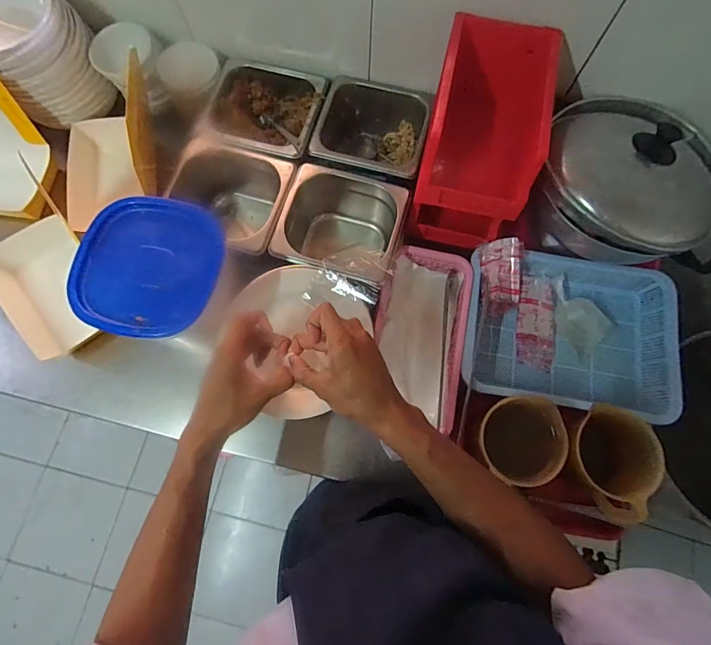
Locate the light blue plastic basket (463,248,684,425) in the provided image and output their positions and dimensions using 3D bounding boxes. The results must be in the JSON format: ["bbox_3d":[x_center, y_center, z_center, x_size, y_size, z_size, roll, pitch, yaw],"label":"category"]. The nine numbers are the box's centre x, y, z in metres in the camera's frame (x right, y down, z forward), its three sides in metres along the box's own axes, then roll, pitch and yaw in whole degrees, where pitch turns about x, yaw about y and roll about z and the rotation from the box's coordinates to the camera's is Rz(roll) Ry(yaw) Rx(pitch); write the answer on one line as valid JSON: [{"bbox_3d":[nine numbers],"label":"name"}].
[{"bbox_3d":[0.309,0.013,0.599,0.294,0.068,0.221,9,75,2],"label":"light blue plastic basket"}]

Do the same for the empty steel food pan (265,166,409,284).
[{"bbox_3d":[-0.020,-0.135,0.623,0.169,0.129,0.165,16,75,4],"label":"empty steel food pan"}]

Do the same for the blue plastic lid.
[{"bbox_3d":[-0.239,-0.065,0.466,0.157,0.023,0.161,15,75,3],"label":"blue plastic lid"}]

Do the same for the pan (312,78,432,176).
[{"bbox_3d":[0.022,-0.309,0.660,0.148,0.102,0.169,15,75,3],"label":"pan"}]

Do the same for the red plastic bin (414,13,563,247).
[{"bbox_3d":[0.166,-0.251,0.553,0.131,0.183,0.223,13,75,3],"label":"red plastic bin"}]

